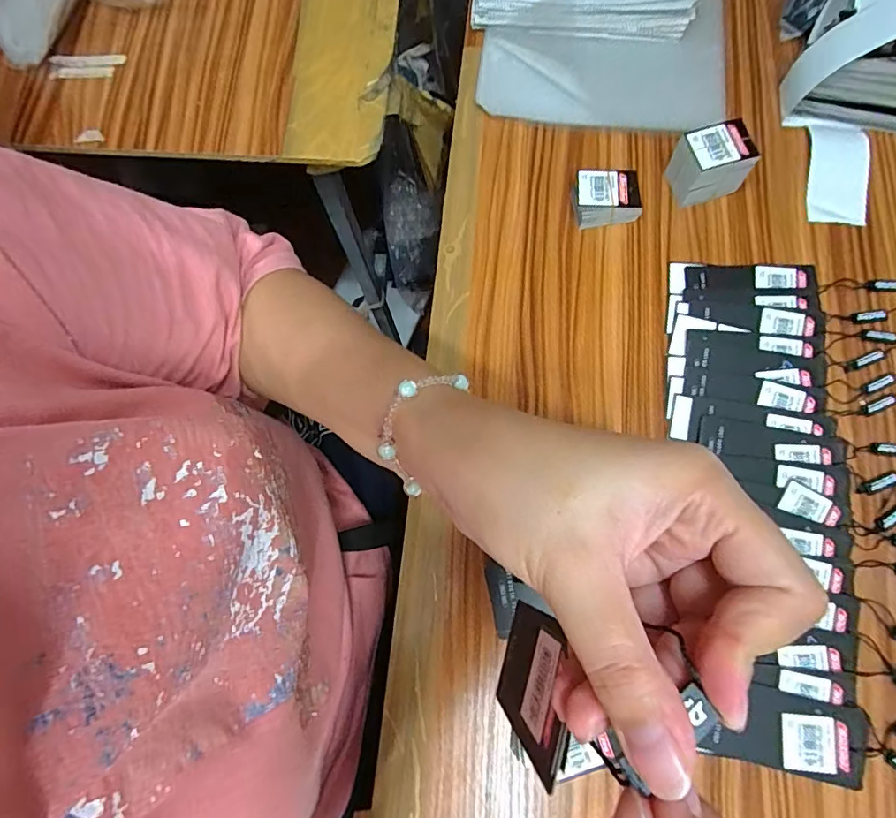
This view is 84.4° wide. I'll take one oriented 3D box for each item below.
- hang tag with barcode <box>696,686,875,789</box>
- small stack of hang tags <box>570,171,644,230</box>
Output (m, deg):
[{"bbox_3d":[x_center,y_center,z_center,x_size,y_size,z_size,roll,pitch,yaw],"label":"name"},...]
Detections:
[{"bbox_3d":[0.229,0.217,0.332,0.104,0.007,0.050,9,81,9],"label":"hang tag with barcode"},{"bbox_3d":[0.137,-0.182,0.430,0.052,0.026,0.040,-6,75,0],"label":"small stack of hang tags"}]

